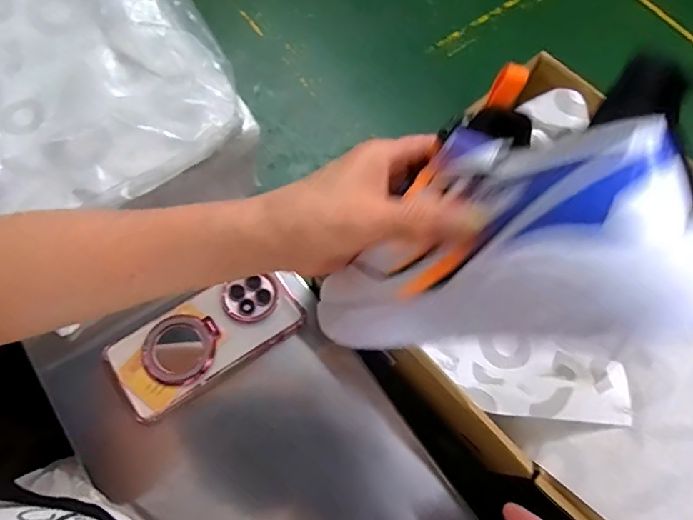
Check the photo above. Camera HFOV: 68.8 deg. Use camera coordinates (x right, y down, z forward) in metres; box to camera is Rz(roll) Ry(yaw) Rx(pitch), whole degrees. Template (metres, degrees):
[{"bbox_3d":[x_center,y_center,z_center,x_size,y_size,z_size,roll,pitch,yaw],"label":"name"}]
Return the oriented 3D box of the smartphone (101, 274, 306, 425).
[{"bbox_3d":[-0.125,0.067,0.444,0.163,0.013,0.076,-32,73,-14],"label":"smartphone"}]

